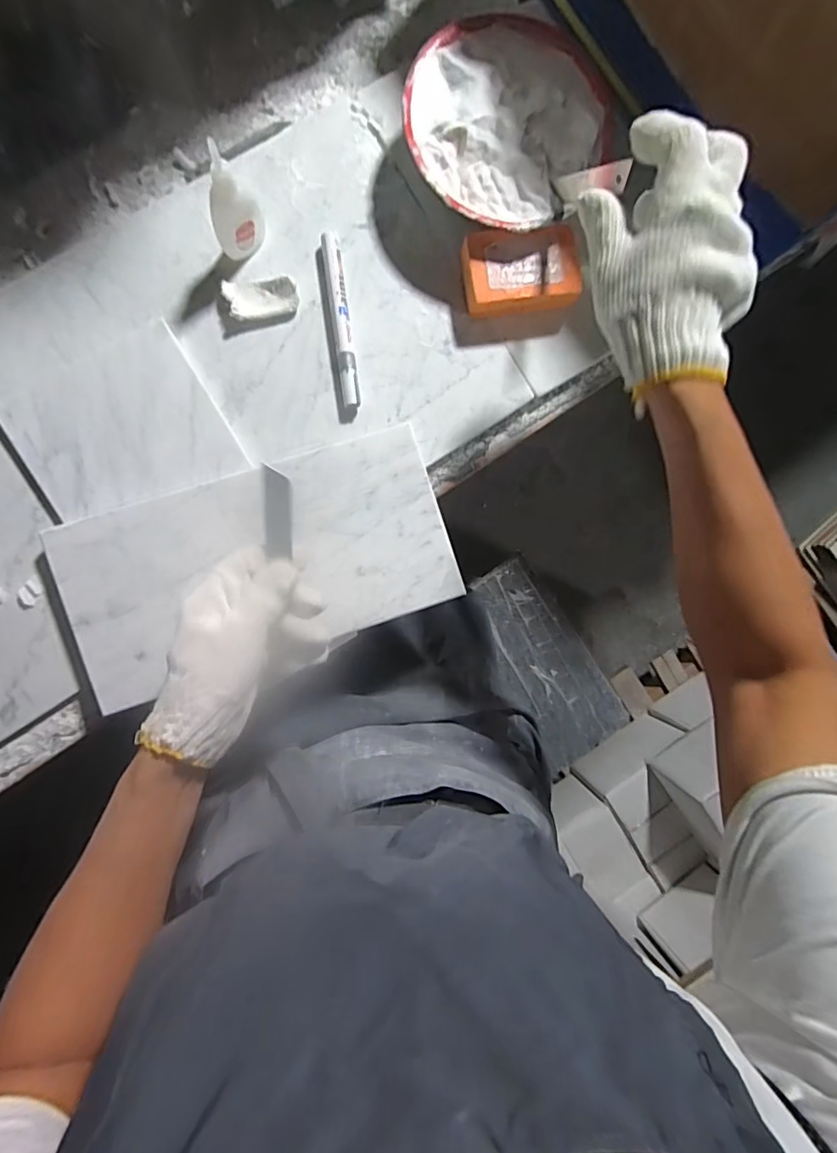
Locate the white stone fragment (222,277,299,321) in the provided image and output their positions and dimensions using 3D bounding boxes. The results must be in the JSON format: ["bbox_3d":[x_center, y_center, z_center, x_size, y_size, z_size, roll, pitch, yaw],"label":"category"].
[{"bbox_3d":[-0.129,-0.230,0.424,0.057,0.014,0.033,-8,91,-4],"label":"white stone fragment"}]

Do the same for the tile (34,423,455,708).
[{"bbox_3d":[-0.126,-0.011,0.413,0.301,0.015,0.160,-13,92,-6],"label":"tile"}]

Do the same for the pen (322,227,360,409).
[{"bbox_3d":[-0.064,-0.215,0.429,0.015,0.015,0.145,-7,91,-4],"label":"pen"}]

